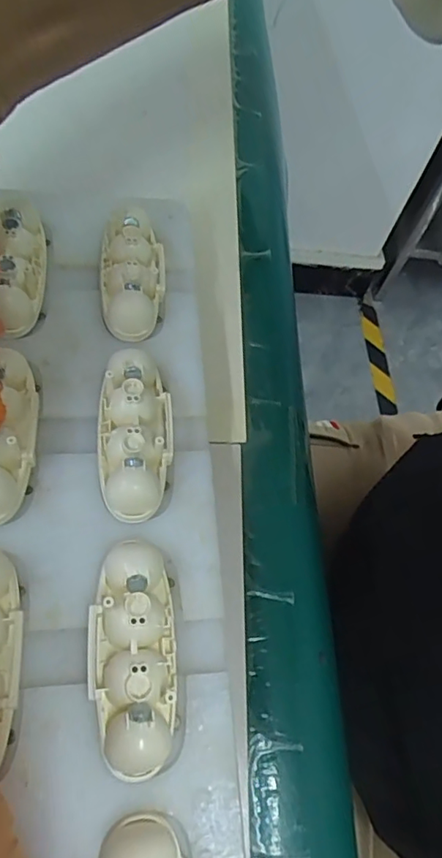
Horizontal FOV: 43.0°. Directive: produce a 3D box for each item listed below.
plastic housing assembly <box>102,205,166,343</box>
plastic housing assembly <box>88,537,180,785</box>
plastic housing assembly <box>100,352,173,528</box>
[{"bbox_3d":[-0.036,-0.064,0.225,0.024,0.011,0.058,1,62,-10],"label":"plastic housing assembly"},{"bbox_3d":[-0.025,0.064,0.162,0.023,0.014,0.061,-3,63,-12],"label":"plastic housing assembly"},{"bbox_3d":[-0.030,0.001,0.193,0.025,0.013,0.059,0,63,-10],"label":"plastic housing assembly"}]

